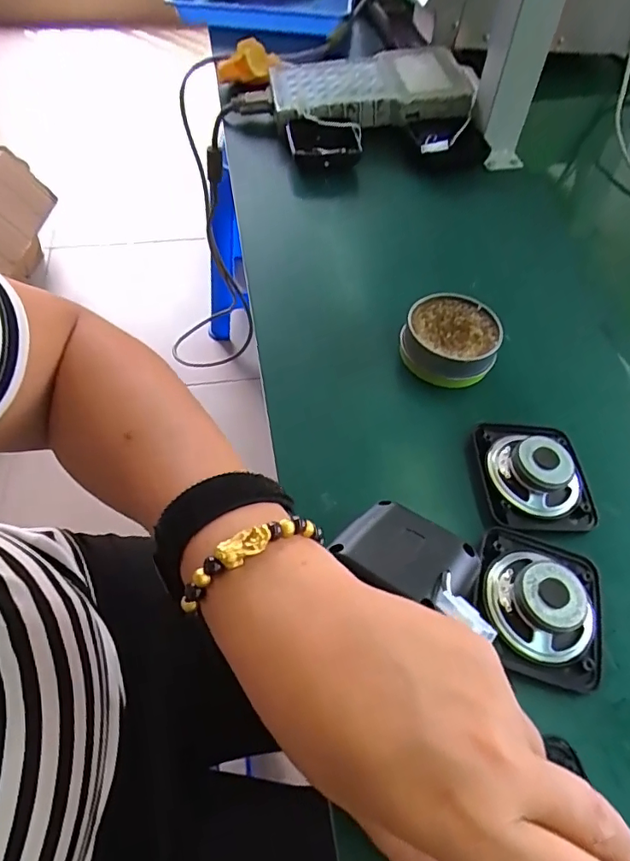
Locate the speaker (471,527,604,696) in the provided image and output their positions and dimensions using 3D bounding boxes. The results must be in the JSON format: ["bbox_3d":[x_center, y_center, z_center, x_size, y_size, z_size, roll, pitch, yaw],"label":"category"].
[{"bbox_3d":[0.116,0.086,0.270,0.064,0.026,0.073,13,54,7],"label":"speaker"}]

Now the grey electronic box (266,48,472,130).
[{"bbox_3d":[0.057,-0.355,0.554,0.205,0.041,0.097,-9,55,-9],"label":"grey electronic box"}]

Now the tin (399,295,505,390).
[{"bbox_3d":[0.095,-0.064,0.372,0.062,0.028,0.062,1,54,-2],"label":"tin"}]

